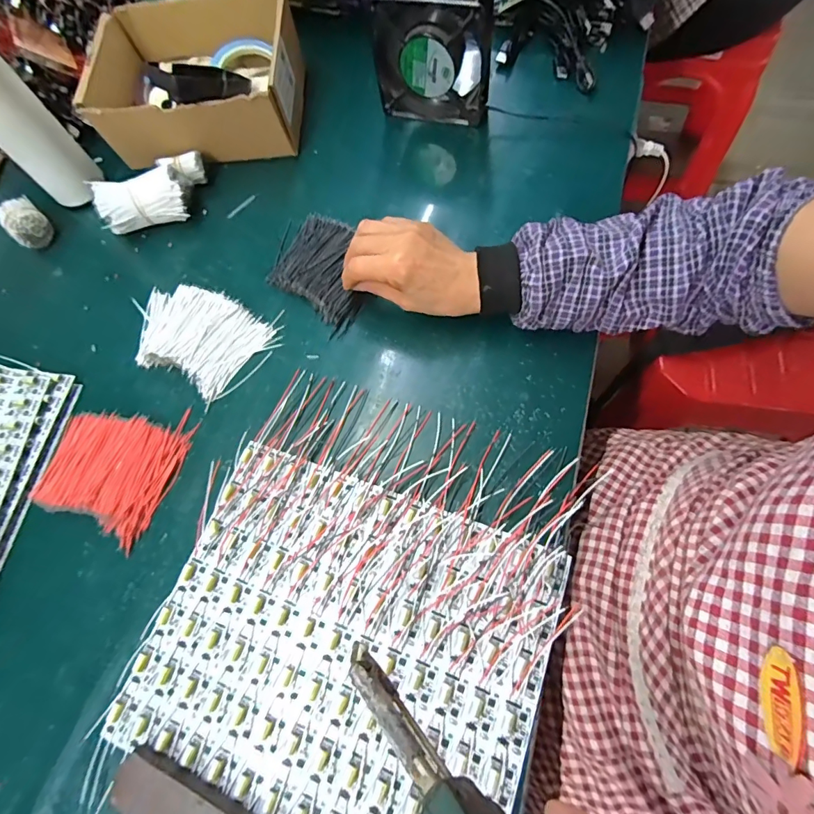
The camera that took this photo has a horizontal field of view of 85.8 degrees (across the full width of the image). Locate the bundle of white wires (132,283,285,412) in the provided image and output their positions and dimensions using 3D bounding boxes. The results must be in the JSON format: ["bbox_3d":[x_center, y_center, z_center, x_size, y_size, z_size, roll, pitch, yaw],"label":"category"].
[{"bbox_3d":[-0.212,-0.071,0.439,0.152,0.014,0.102,17,72,11],"label":"bundle of white wires"}]

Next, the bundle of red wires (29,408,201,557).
[{"bbox_3d":[-0.272,0.048,0.399,0.123,0.018,0.113,18,72,12],"label":"bundle of red wires"}]

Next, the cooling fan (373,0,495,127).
[{"bbox_3d":[0.025,-0.372,0.475,0.127,0.130,0.039,18,71,13],"label":"cooling fan"}]

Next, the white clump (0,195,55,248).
[{"bbox_3d":[-0.439,-0.211,0.505,0.048,0.034,0.040,41,78,18],"label":"white clump"}]

